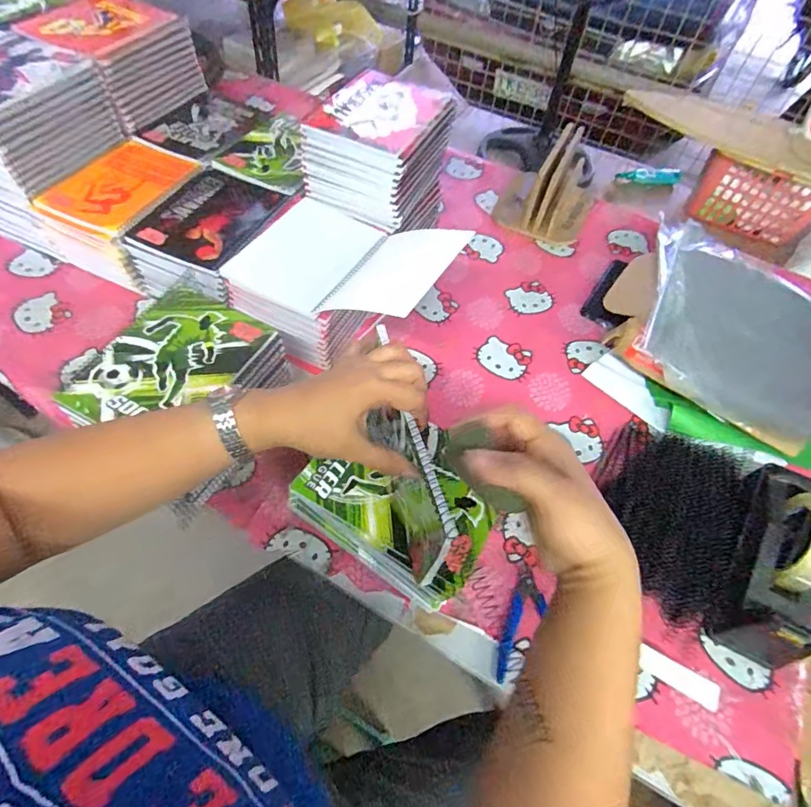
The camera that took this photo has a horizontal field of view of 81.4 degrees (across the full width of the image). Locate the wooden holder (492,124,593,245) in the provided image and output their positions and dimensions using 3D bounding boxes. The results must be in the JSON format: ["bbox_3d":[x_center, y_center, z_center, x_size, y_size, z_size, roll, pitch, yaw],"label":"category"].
[{"bbox_3d":[0.274,-0.416,0.882,0.168,0.127,0.186,23,58,10],"label":"wooden holder"}]

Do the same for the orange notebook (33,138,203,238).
[{"bbox_3d":[-0.434,-0.339,0.728,0.162,0.012,0.206,21,58,9],"label":"orange notebook"}]

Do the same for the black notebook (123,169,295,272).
[{"bbox_3d":[-0.284,-0.281,0.703,0.157,0.012,0.196,21,58,8],"label":"black notebook"}]

